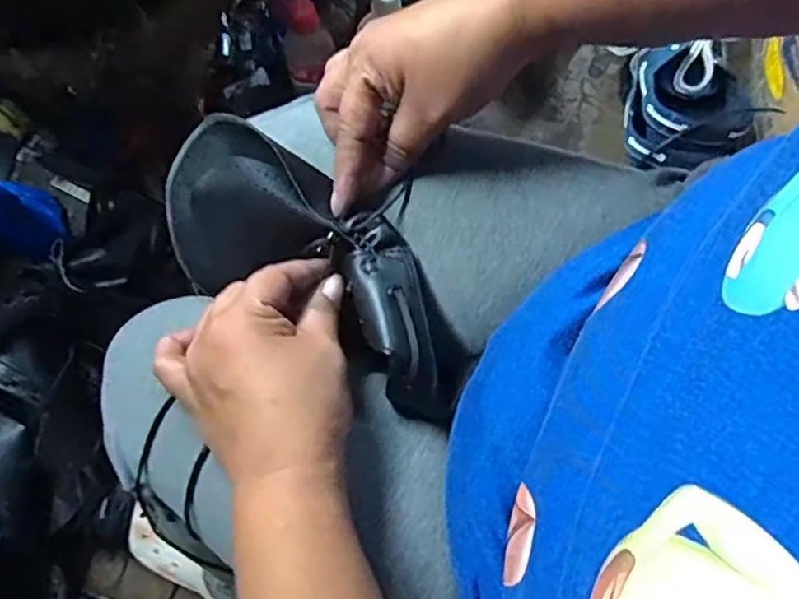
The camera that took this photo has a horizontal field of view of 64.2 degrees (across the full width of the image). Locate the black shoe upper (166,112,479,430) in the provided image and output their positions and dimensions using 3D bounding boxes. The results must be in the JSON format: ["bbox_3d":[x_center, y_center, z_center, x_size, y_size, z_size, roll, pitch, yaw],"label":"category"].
[{"bbox_3d":[-0.045,-0.015,0.348,0.203,0.054,0.083,38,80,9],"label":"black shoe upper"}]

